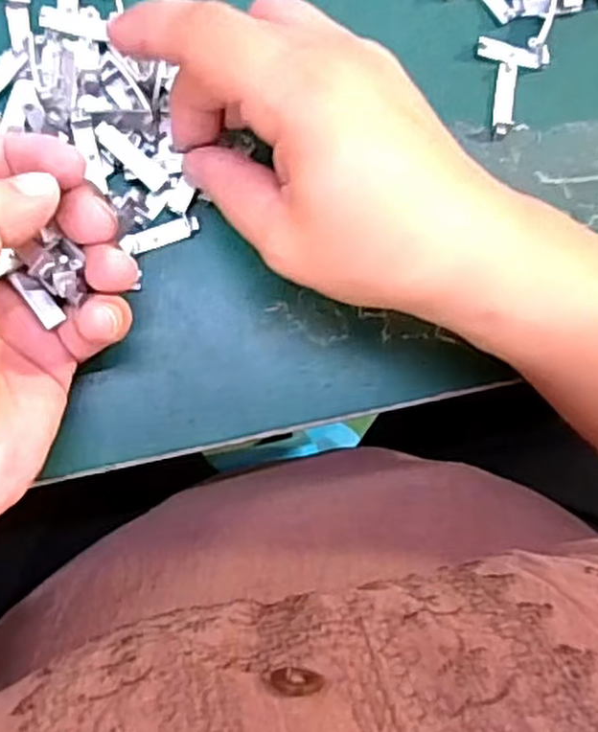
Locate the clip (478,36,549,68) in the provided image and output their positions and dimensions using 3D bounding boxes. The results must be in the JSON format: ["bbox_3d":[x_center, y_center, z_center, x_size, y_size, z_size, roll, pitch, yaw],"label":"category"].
[{"bbox_3d":[0.084,-0.123,0.294,0.028,0.004,0.008,7,84,-8],"label":"clip"}]

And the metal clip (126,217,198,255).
[{"bbox_3d":[-0.048,-0.047,0.267,0.026,0.004,0.007,-20,89,-10],"label":"metal clip"}]

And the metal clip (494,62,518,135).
[{"bbox_3d":[0.081,-0.105,0.293,0.009,0.004,0.028,4,85,-8],"label":"metal clip"}]

